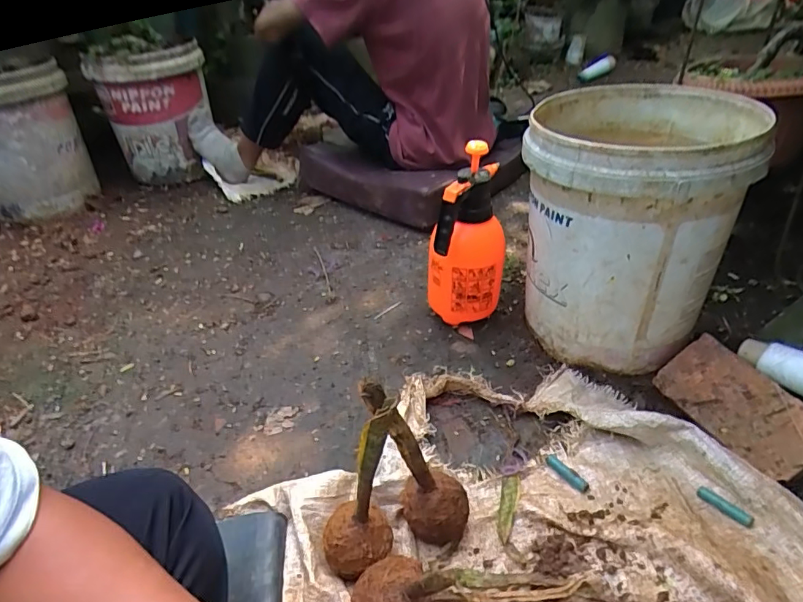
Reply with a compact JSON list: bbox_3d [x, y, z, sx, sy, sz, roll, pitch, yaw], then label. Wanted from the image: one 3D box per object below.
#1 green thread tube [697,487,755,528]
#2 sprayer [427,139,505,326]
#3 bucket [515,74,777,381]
[{"bbox_3d":[0.379,0.244,0.580,0.013,0.012,0.060,-27,41,-27],"label":"green thread tube"},{"bbox_3d":[0.105,-0.102,0.829,0.124,0.315,0.116,-2,36,6],"label":"sprayer"},{"bbox_3d":[0.345,-0.112,0.777,0.290,0.347,0.308,14,40,25],"label":"bucket"}]

